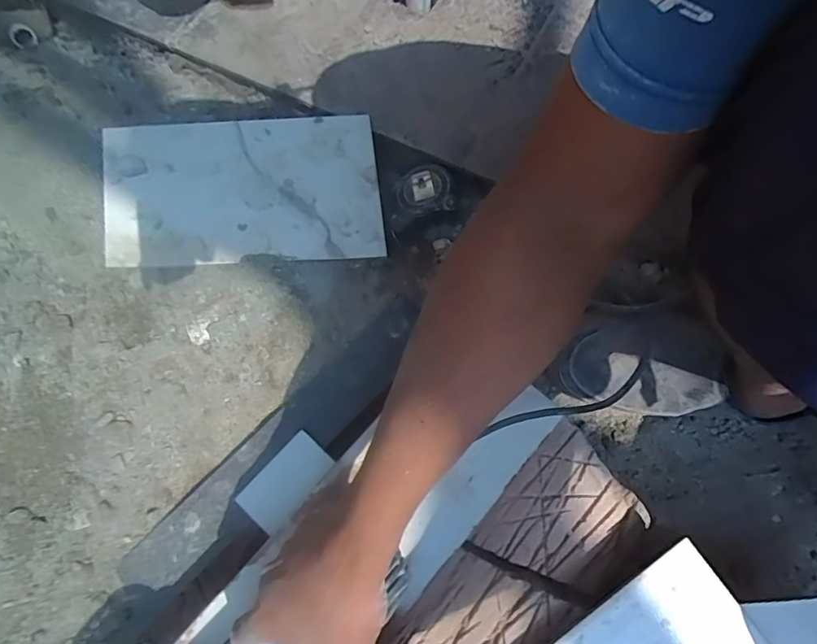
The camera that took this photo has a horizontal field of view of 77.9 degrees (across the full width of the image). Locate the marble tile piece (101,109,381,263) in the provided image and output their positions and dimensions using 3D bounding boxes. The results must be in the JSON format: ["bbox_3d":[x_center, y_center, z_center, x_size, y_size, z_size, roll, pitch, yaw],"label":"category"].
[{"bbox_3d":[-0.176,-0.144,0.544,0.282,0.009,0.162,-6,79,-6],"label":"marble tile piece"}]

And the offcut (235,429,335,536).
[{"bbox_3d":[-0.115,0.152,0.483,0.049,0.012,0.086,42,78,11],"label":"offcut"}]

